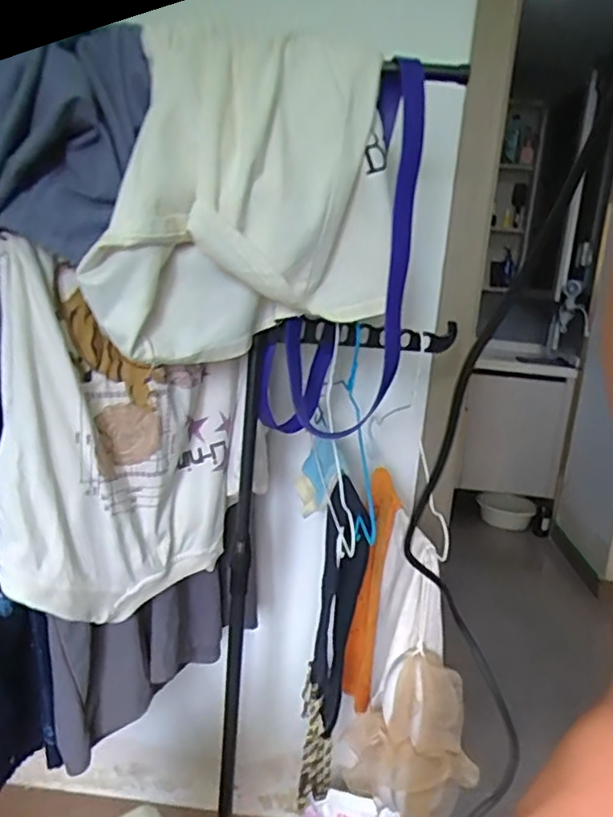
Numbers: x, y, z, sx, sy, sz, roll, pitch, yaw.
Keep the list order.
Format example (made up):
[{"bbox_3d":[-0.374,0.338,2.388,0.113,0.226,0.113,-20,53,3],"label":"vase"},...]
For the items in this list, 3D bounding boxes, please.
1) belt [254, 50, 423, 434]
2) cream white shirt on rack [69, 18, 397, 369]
[{"bbox_3d":[0.062,-0.152,0.738,0.161,0.485,0.108,36,26,33],"label":"belt"},{"bbox_3d":[-0.066,-0.241,0.703,0.343,0.355,0.104,0,12,-26],"label":"cream white shirt on rack"}]

